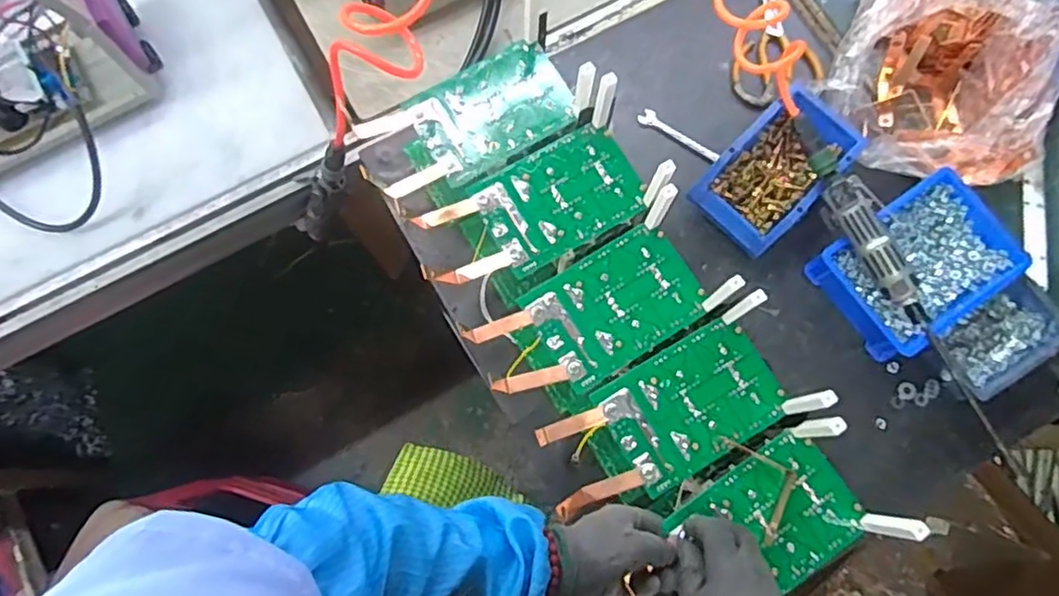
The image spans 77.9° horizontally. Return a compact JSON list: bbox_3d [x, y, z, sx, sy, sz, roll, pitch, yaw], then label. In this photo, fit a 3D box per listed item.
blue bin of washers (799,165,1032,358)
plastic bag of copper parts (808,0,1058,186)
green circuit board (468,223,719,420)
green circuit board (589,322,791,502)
[{"bbox_3d":[0.454,-0.040,0.760,0.200,0.058,0.151,-33,79,-8],"label":"blue bin of washers"},{"bbox_3d":[0.501,-0.276,0.766,0.254,0.140,0.233,24,77,6],"label":"plastic bag of copper parts"},{"bbox_3d":[0.063,0.024,0.651,0.217,0.017,0.116,-32,79,-8],"label":"green circuit board"},{"bbox_3d":[0.155,0.102,0.627,0.160,0.014,0.108,-30,79,-8],"label":"green circuit board"}]

